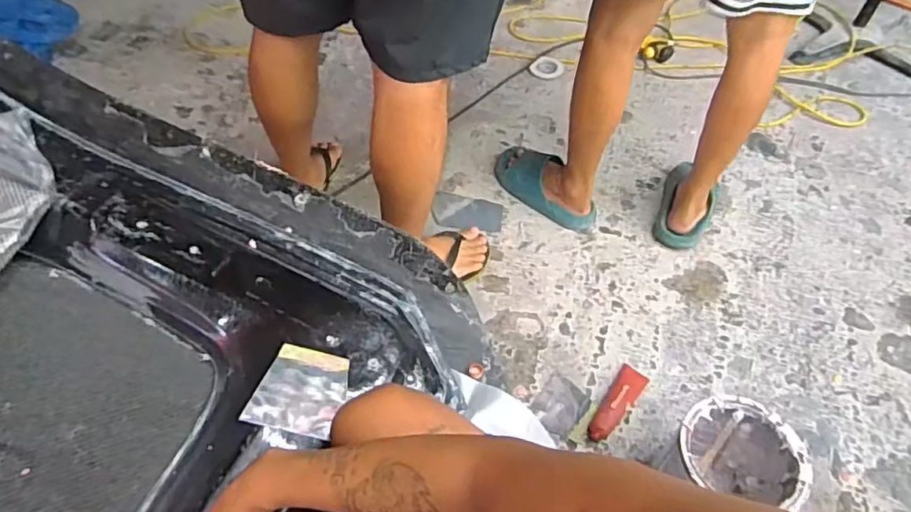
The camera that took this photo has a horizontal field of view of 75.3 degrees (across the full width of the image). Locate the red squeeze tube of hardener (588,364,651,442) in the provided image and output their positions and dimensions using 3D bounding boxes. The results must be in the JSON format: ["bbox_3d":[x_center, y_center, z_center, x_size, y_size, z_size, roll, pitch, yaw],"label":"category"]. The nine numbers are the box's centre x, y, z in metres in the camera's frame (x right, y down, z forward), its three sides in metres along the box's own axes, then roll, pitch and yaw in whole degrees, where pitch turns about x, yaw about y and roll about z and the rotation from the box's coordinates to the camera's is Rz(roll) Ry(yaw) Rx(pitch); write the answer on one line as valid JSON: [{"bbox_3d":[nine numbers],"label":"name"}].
[{"bbox_3d":[0.279,0.252,1.012,0.048,0.022,0.160,31,56,20],"label":"red squeeze tube of hardener"}]

